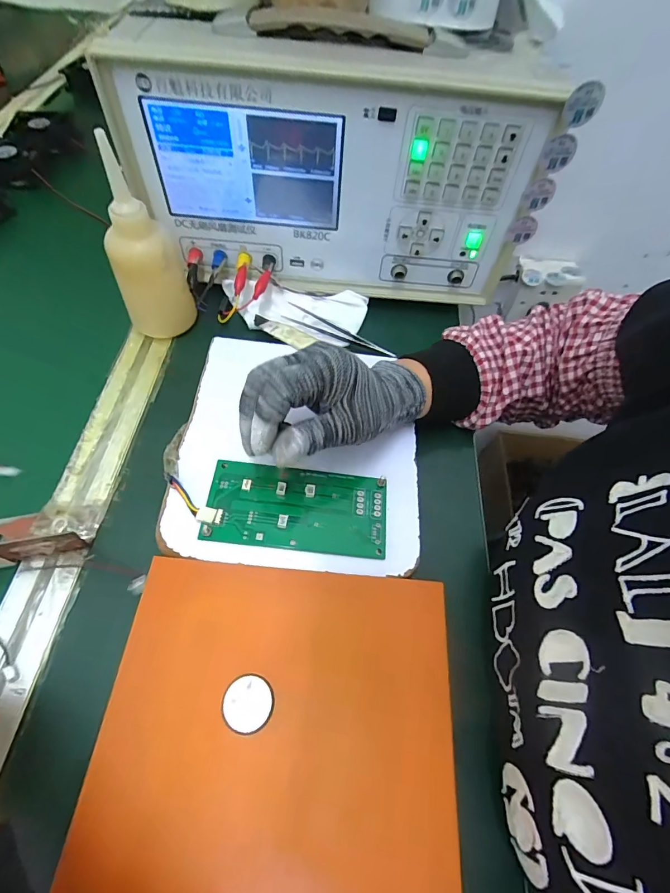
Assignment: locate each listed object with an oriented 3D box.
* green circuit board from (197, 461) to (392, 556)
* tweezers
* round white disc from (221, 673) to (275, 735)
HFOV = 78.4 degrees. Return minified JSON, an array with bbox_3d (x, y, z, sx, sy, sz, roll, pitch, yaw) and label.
[{"bbox_3d":[-0.028,0.045,0.310,0.134,0.011,0.064,5,59,0],"label":"green circuit board"},{"bbox_3d":[0.005,-0.117,0.417,0.119,0.013,0.017,22,60,10],"label":"tweezers"},{"bbox_3d":[-0.051,0.150,0.240,0.029,0.004,0.028,1,59,-2],"label":"round white disc"}]

